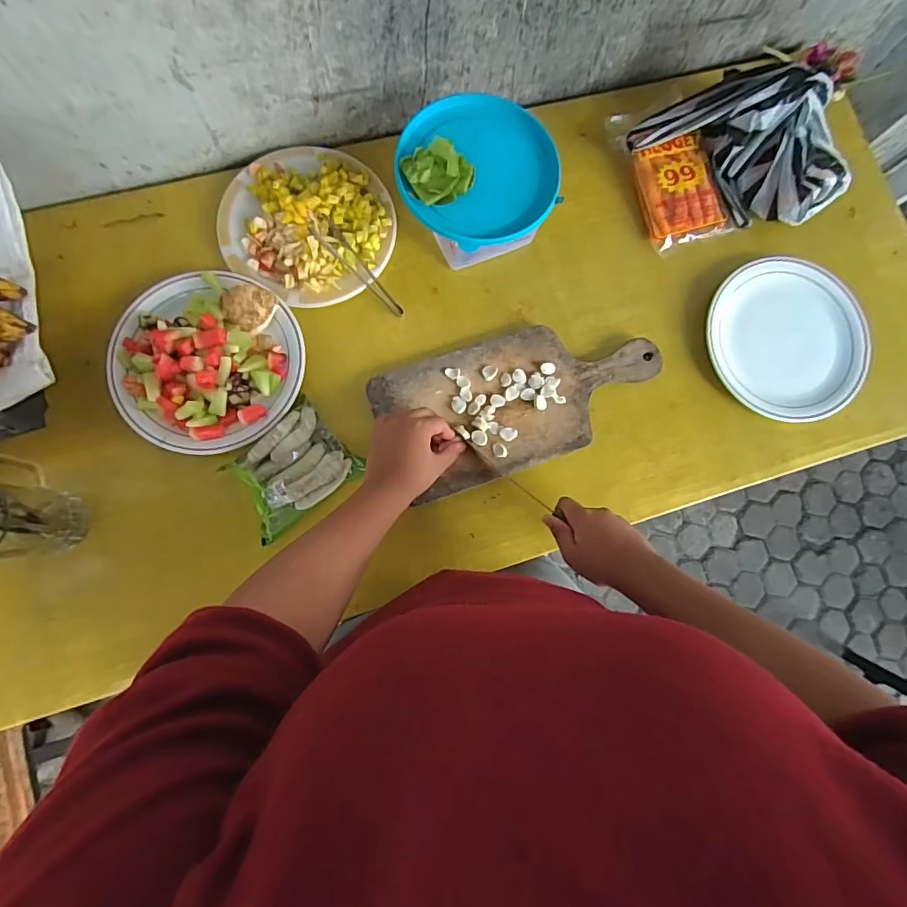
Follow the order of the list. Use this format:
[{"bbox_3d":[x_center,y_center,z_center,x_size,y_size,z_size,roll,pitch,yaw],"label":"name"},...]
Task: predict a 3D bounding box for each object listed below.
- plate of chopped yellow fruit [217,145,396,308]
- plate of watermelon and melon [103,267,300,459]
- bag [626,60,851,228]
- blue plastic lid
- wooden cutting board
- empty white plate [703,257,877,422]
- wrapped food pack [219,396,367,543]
[{"bbox_3d":[-0.187,-0.296,0.647,0.216,0.039,0.198,1,83,-5],"label":"plate of chopped yellow fruit"},{"bbox_3d":[-0.296,-0.111,0.605,0.217,0.055,0.211,1,83,-5],"label":"plate of watermelon and melon"},{"bbox_3d":[0.394,-0.409,0.669,0.270,0.120,0.142,32,81,0],"label":"bag"},{"bbox_3d":[0.028,-0.333,0.591,0.179,0.024,0.179,1,83,-5],"label":"blue plastic lid"},{"bbox_3d":[0.090,-0.072,0.639,0.354,0.012,0.164,-20,85,-7],"label":"wooden cutting board"},{"bbox_3d":[0.447,-0.152,0.679,0.200,0.019,0.216,1,83,-5],"label":"empty white plate"},{"bbox_3d":[-0.191,0.019,0.591,0.109,0.029,0.138,45,81,2],"label":"wrapped food pack"}]

